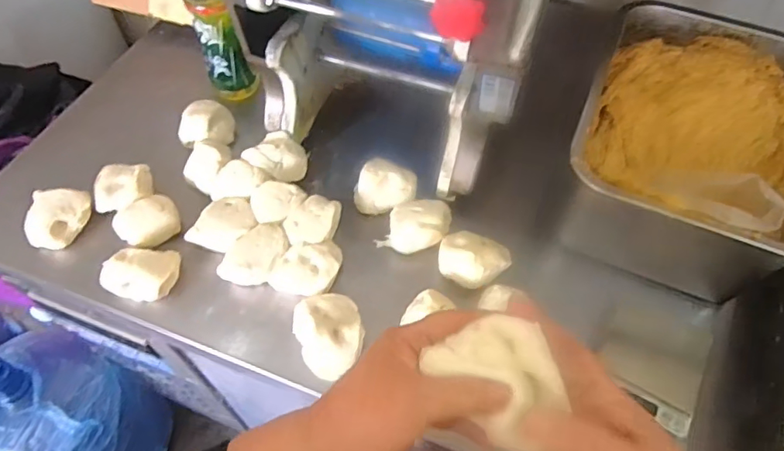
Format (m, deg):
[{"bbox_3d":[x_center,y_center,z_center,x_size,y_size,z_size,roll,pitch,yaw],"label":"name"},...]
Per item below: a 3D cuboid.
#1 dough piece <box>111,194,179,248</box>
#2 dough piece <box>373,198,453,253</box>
[{"bbox_3d":[-0.297,-0.003,0.638,0.071,0.044,0.056,-26,61,-18],"label":"dough piece"},{"bbox_3d":[0.027,0.006,0.643,0.081,0.064,0.057,13,57,6],"label":"dough piece"}]

